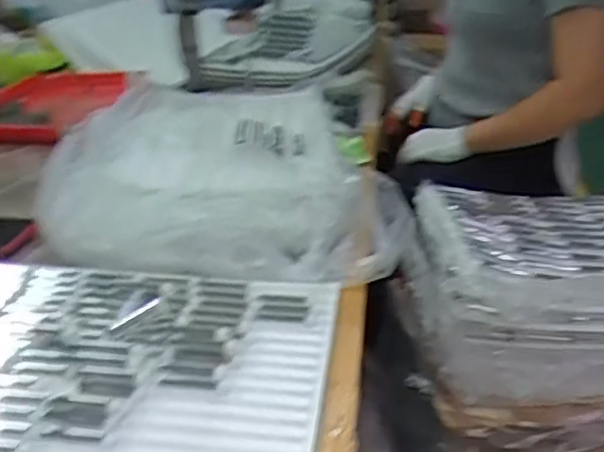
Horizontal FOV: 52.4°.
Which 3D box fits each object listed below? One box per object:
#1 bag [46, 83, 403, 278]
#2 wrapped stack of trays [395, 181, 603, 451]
[{"bbox_3d":[-0.103,-0.106,0.918,0.497,0.093,0.551,3,29,8],"label":"bag"},{"bbox_3d":[0.422,0.098,0.917,0.519,0.190,0.438,-1,29,0],"label":"wrapped stack of trays"}]

